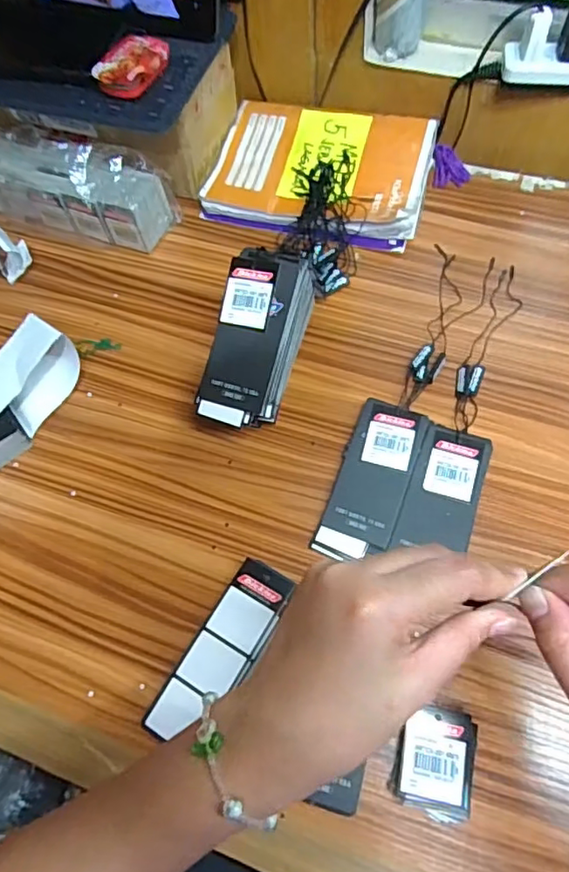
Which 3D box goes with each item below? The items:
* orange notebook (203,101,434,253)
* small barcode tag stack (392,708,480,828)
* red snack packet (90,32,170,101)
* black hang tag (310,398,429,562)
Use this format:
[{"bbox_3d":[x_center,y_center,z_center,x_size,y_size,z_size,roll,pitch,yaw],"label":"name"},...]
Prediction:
[{"bbox_3d":[0.036,-0.257,0.558,0.200,0.028,0.145,14,65,10],"label":"orange notebook"},{"bbox_3d":[0.089,0.192,0.341,0.044,0.016,0.055,14,65,10],"label":"small barcode tag stack"},{"bbox_3d":[-0.123,-0.308,0.477,0.046,0.017,0.070,15,65,11],"label":"red snack packet"},{"bbox_3d":[0.065,0.032,0.421,0.051,0.009,0.124,18,66,12],"label":"black hang tag"}]

